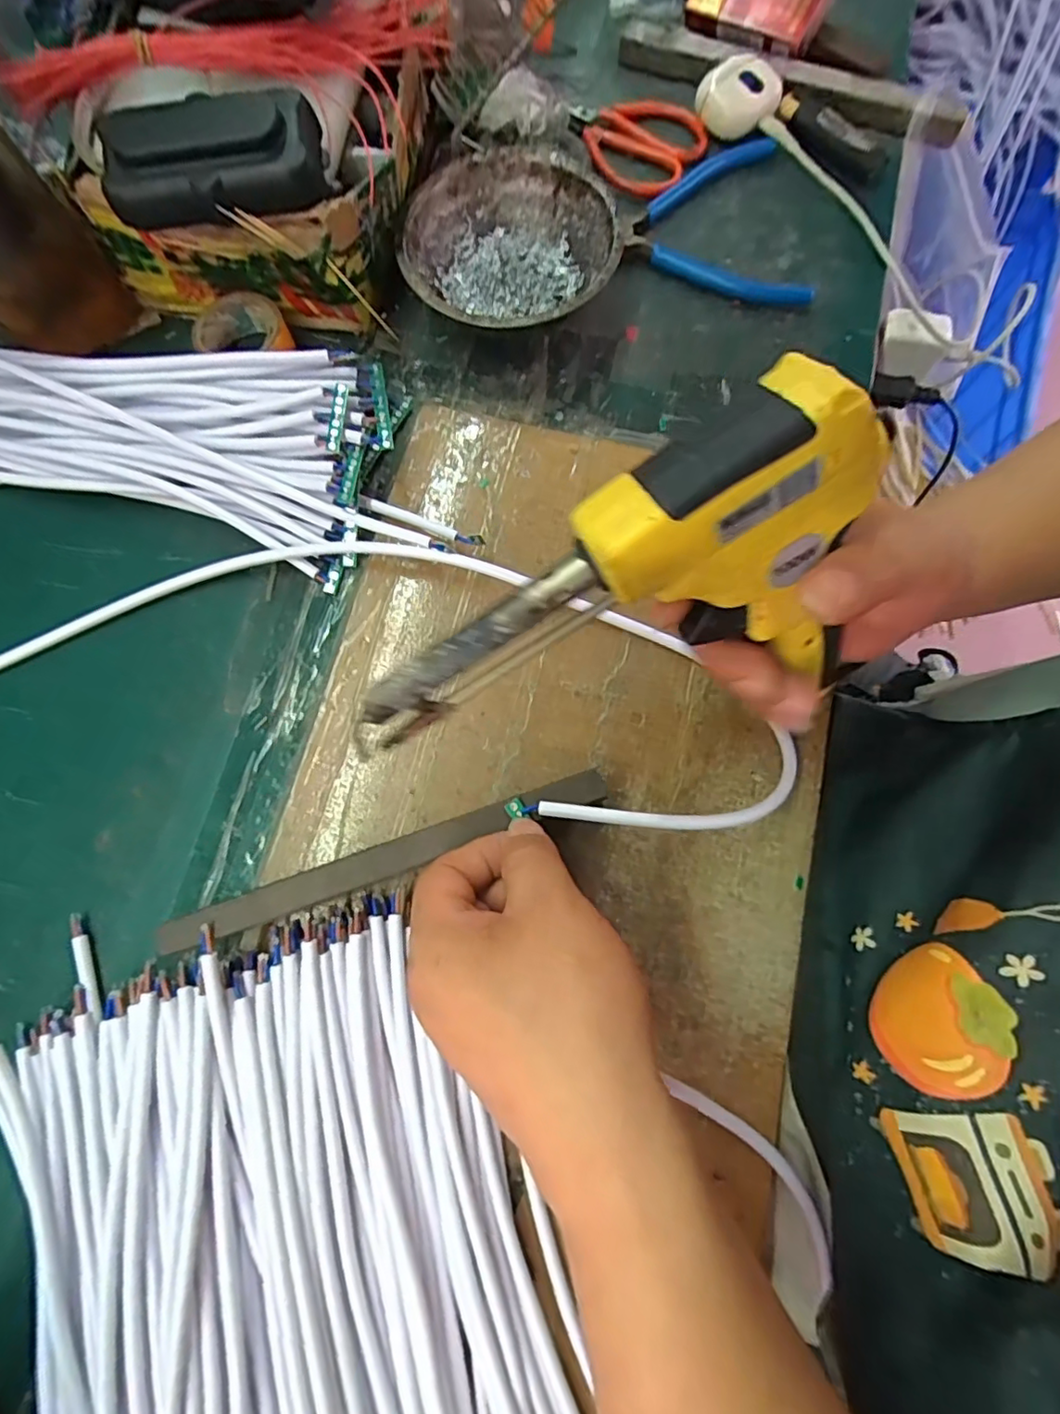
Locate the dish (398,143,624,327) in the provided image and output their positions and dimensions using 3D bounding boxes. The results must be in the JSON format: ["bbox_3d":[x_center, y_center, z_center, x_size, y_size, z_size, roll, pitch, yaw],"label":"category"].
[{"bbox_3d":[-0.011,-0.266,0.353,0.119,0.041,0.124,0,77,1],"label":"dish"}]

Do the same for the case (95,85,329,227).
[{"bbox_3d":[-0.159,-0.273,0.293,0.103,0.027,0.044,-3,76,0],"label":"case"}]

